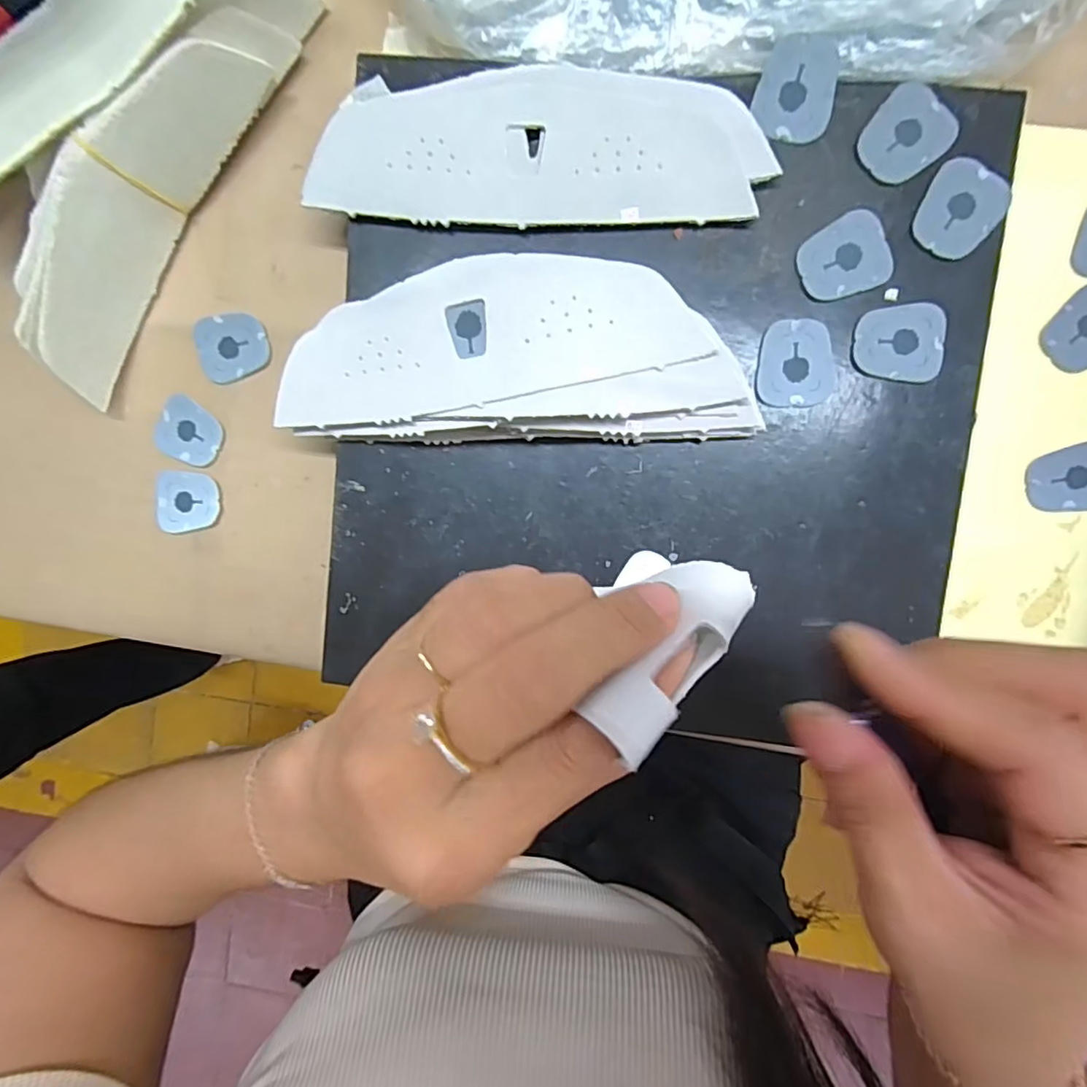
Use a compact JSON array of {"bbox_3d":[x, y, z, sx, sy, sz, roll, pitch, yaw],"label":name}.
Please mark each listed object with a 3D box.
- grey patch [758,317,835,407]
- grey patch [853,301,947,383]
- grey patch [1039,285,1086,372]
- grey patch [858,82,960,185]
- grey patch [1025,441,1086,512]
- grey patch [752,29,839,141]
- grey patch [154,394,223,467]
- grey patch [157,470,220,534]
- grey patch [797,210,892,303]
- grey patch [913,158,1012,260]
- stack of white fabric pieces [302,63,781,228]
[{"bbox_3d":[0.117,-0.083,0.265,0.033,0.004,0.039,0,97,4],"label":"grey patch"},{"bbox_3d":[0.161,-0.091,0.260,0.038,0.004,0.033,2,97,4],"label":"grey patch"},{"bbox_3d":[0.259,-0.102,0.274,0.032,0.005,0.037,43,98,-2],"label":"grey patch"},{"bbox_3d":[0.158,-0.178,0.251,0.033,0.004,0.038,44,98,-2],"label":"grey patch"},{"bbox_3d":[0.256,-0.032,0.278,0.037,0.004,0.032,-4,97,4],"label":"grey patch"},{"bbox_3d":[0.111,-0.198,0.251,0.032,0.009,0.037,7,97,3],"label":"grey patch"},{"bbox_3d":[-0.194,-0.060,0.316,0.037,0.004,0.031,31,98,0],"label":"grey patch"},{"bbox_3d":[-0.197,-0.022,0.319,0.036,0.004,0.033,8,97,3],"label":"grey patch"},{"bbox_3d":[0.135,-0.129,0.258,0.038,0.004,0.033,-17,95,6],"label":"grey patch"},{"bbox_3d":[0.184,-0.146,0.253,0.032,0.004,0.038,24,98,1],"label":"grey patch"},{"bbox_3d":[-0.005,-0.181,0.259,0.200,0.008,0.067,1,97,4],"label":"stack of white fabric pieces"}]

